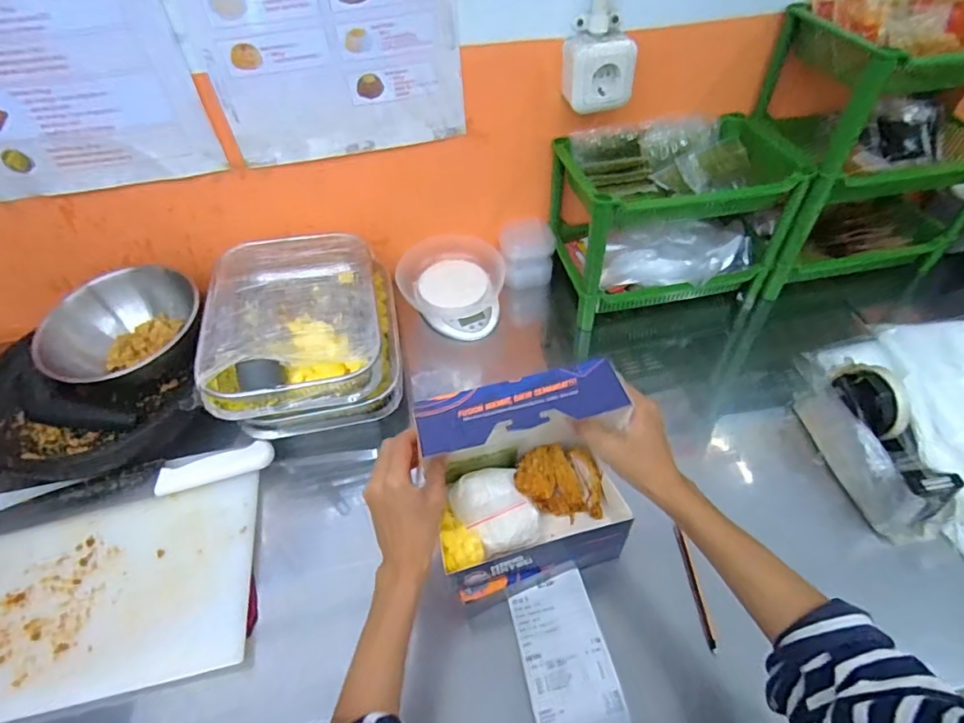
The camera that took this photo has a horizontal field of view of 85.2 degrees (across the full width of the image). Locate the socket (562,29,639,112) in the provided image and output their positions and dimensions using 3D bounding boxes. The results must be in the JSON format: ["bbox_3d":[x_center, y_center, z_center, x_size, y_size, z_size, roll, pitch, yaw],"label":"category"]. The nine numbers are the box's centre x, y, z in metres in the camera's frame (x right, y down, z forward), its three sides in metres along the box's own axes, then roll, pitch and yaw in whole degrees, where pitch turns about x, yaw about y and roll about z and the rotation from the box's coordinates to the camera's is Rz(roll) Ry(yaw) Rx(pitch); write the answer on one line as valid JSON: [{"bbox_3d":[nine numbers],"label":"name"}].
[{"bbox_3d":[0.145,-0.362,0.657,0.090,0.078,0.042,-7,49,-4],"label":"socket"}]

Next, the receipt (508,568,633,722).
[{"bbox_3d":[0.077,0.271,0.485,0.078,0.027,0.143,-10,49,-6],"label":"receipt"}]

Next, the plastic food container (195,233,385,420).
[{"bbox_3d":[-0.237,-0.049,0.688,0.209,0.089,0.268,-11,49,-7],"label":"plastic food container"}]

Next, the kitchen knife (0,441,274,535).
[{"bbox_3d":[-0.410,0.144,0.597,0.330,0.017,0.043,-14,49,-9],"label":"kitchen knife"}]

